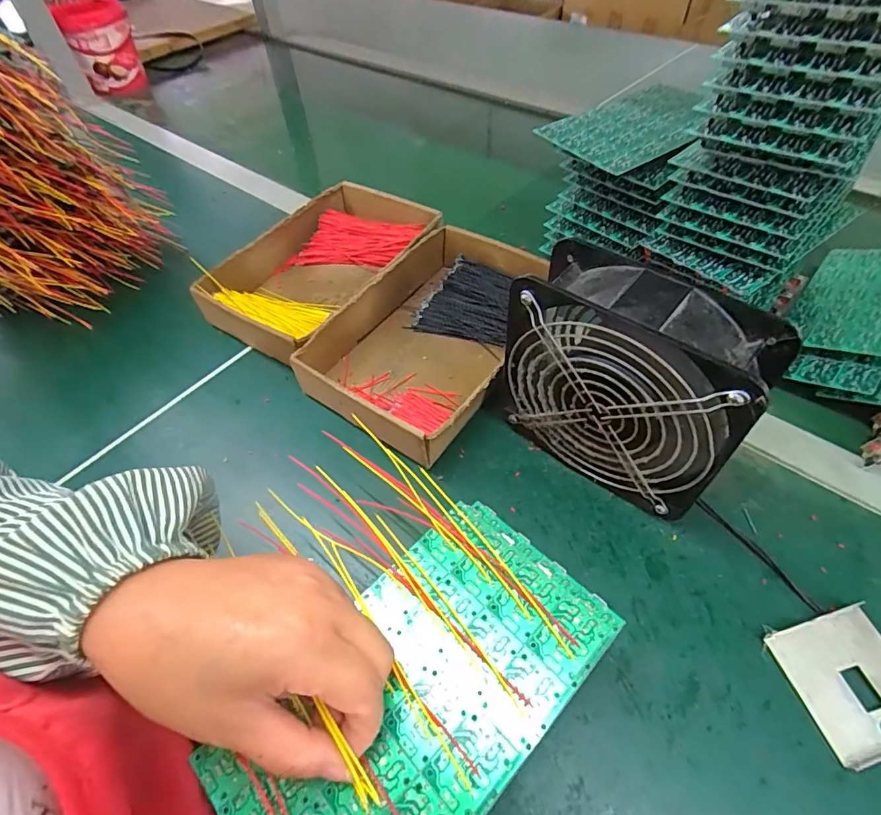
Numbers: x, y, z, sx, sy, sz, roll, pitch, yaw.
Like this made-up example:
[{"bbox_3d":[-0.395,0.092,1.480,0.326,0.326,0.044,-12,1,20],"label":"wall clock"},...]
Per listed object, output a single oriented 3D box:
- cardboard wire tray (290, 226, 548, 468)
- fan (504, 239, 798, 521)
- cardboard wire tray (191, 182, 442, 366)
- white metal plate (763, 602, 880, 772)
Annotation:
[{"bbox_3d":[-0.002,-0.069,0.436,0.150,0.046,0.242,25,59,21],"label":"cardboard wire tray"},{"bbox_3d":[0.117,-0.014,0.326,0.156,0.151,0.067,36,64,27],"label":"fan"},{"bbox_3d":[-0.119,-0.148,0.507,0.160,0.044,0.237,27,60,22],"label":"cardboard wire tray"},{"bbox_3d":[0.237,0.157,0.278,0.063,0.009,0.068,-15,54,-7],"label":"white metal plate"}]

